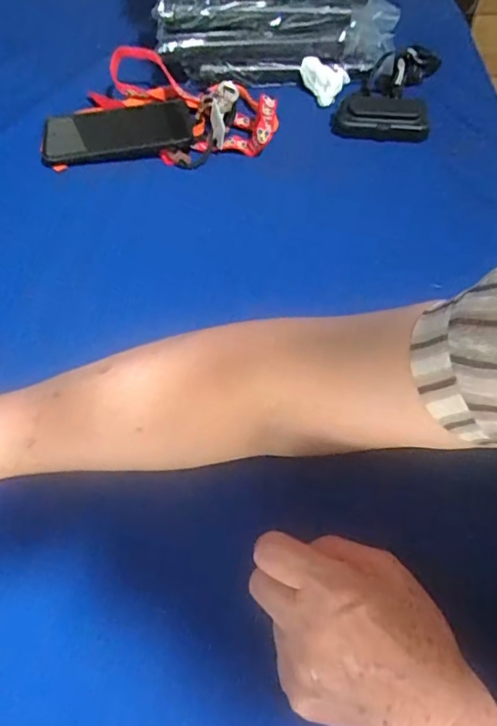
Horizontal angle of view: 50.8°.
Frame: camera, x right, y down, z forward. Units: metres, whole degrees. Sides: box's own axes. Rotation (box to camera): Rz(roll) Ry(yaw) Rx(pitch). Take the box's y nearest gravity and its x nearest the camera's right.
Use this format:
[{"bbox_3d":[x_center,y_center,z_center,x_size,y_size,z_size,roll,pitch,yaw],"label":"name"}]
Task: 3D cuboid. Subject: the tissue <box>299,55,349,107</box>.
[{"bbox_3d":[0.100,-0.371,0.684,0.063,0.033,0.061,6,55,2],"label":"tissue"}]

